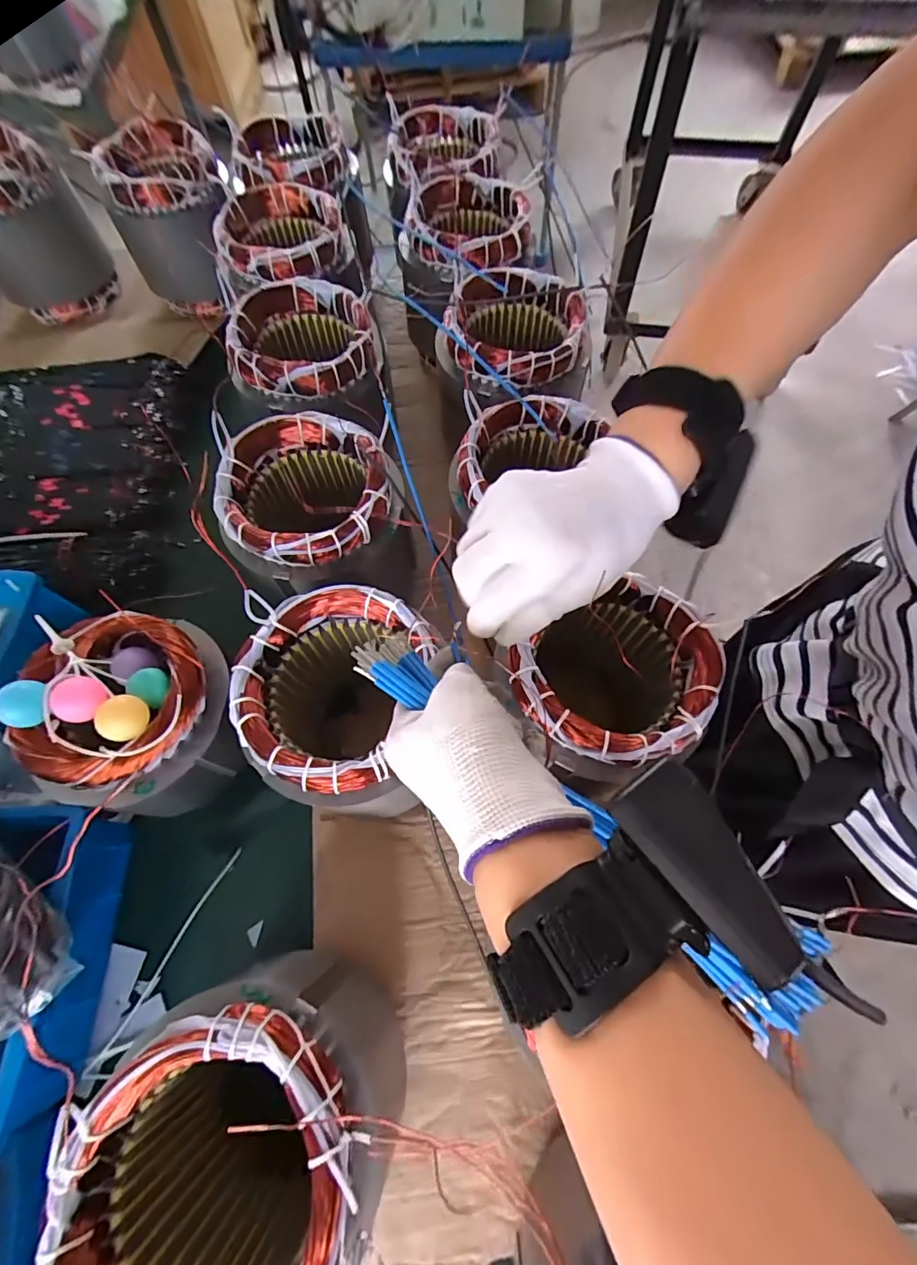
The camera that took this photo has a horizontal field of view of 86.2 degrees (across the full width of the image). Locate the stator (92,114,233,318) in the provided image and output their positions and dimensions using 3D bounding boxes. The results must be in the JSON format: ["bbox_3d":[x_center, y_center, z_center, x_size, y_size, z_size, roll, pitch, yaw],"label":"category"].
[{"bbox_3d":[-0.376,-0.554,0.655,0.141,0.156,0.148,-21,68,-7],"label":"stator"}]

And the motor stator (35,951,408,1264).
[{"bbox_3d":[-0.116,0.278,0.280,0.134,0.137,0.129,-1,70,2],"label":"motor stator"}]

